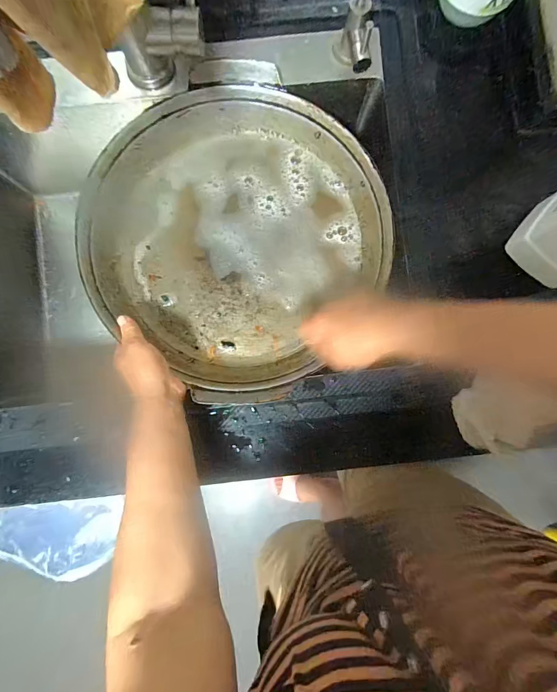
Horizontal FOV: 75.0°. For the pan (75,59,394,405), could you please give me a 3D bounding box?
[{"bbox_3d":[-0.050,-0.136,0.432,0.331,0.068,0.331,0,86,-1],"label":"pan"}]

